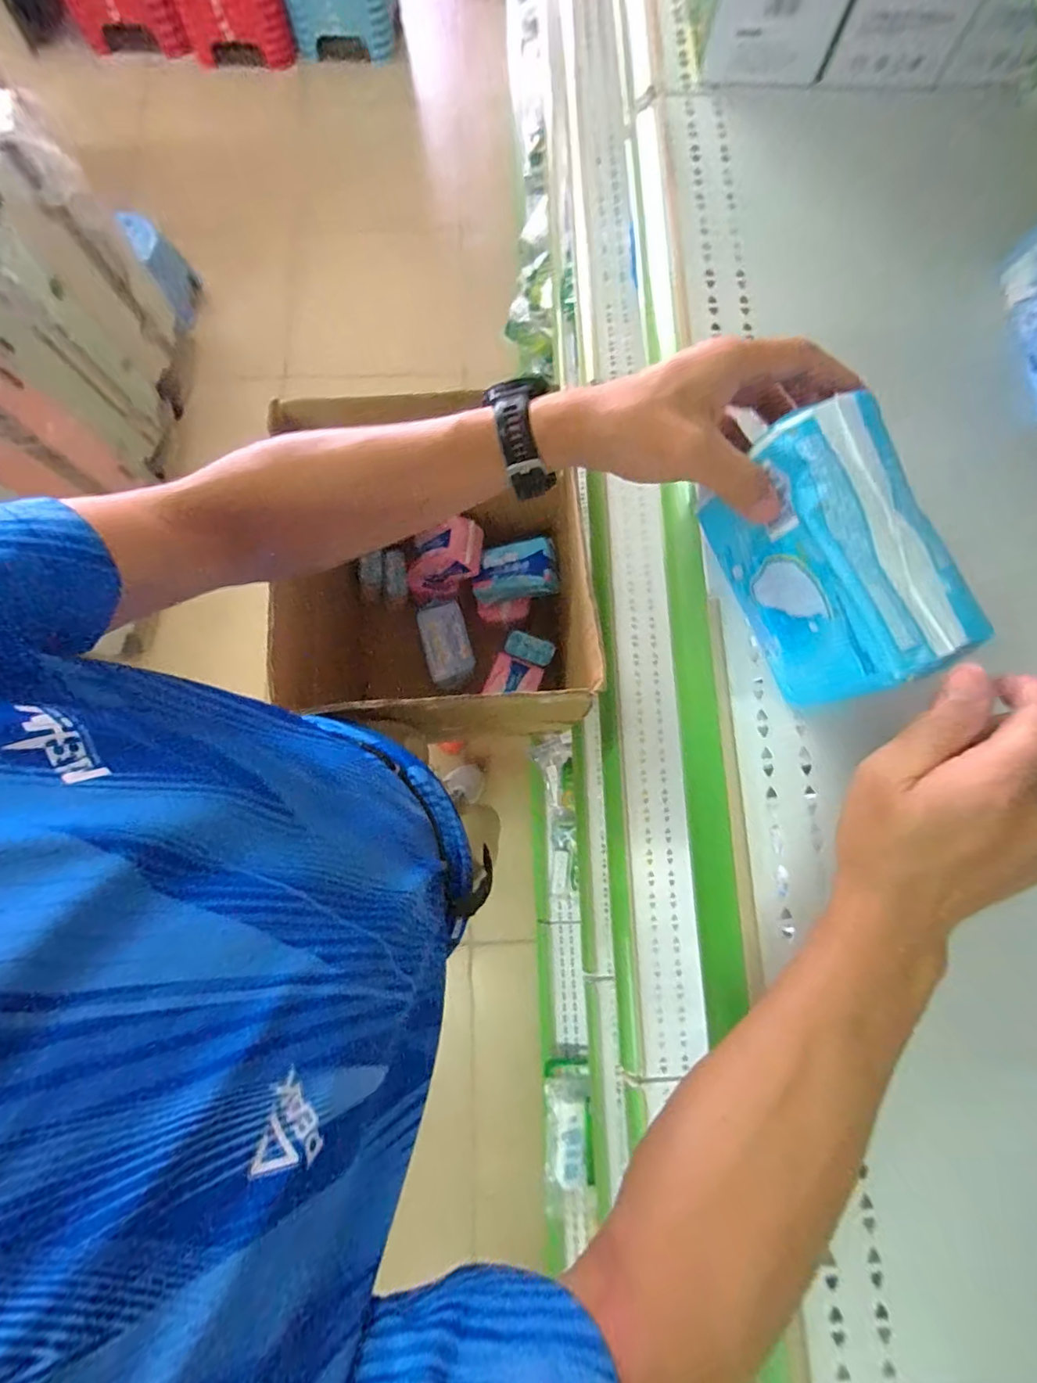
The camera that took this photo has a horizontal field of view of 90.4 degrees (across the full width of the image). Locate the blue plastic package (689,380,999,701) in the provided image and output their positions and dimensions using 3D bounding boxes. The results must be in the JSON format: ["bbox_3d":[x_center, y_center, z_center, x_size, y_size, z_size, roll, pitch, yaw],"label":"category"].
[{"bbox_3d":[0.179,-0.072,0.291,0.071,0.087,0.141,-25,81,-5],"label":"blue plastic package"}]

